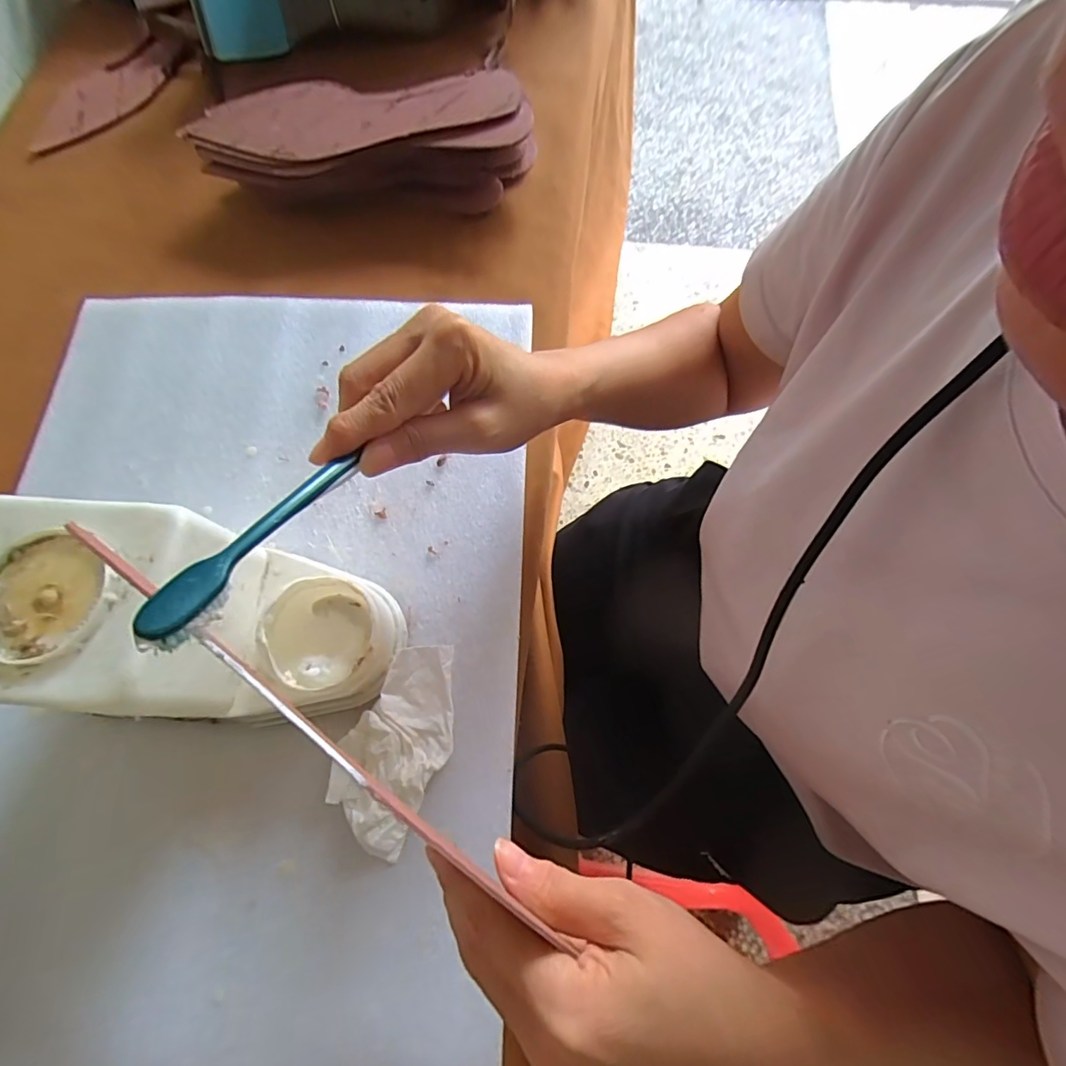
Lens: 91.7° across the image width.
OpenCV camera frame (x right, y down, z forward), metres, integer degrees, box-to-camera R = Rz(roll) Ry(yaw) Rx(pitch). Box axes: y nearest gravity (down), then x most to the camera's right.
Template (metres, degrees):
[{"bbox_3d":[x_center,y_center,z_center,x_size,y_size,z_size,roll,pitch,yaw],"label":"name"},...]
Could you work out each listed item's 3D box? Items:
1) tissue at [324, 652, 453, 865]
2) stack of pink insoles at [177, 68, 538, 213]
[{"bbox_3d":[-0.078,0.122,0.306,0.056,0.015,0.110,25,73,10],"label":"tissue"},{"bbox_3d":[-0.137,-0.326,0.446,0.284,0.084,0.077,-5,70,-6],"label":"stack of pink insoles"}]

